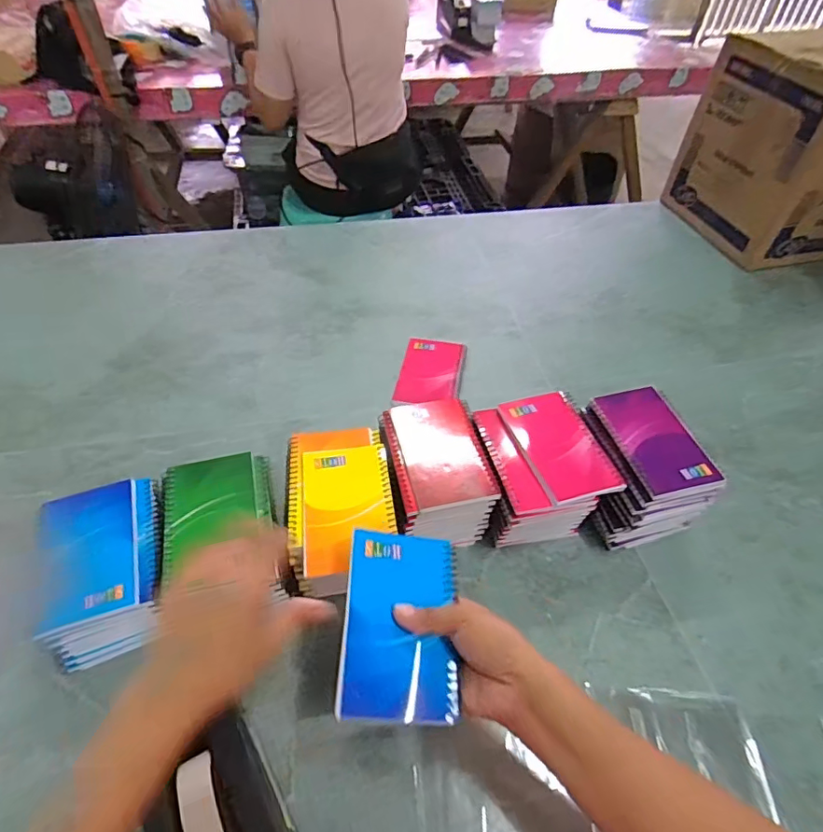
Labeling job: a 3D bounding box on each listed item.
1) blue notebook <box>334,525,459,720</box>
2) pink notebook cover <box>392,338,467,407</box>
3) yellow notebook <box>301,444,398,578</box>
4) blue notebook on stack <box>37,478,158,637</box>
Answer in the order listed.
[{"bbox_3d":[-0.008,0.151,0.387,0.083,0.012,0.129,8,61,-12],"label":"blue notebook"},{"bbox_3d":[0.028,-0.059,0.732,0.084,0.015,0.136,9,49,5],"label":"pink notebook cover"},{"bbox_3d":[-0.059,0.078,0.481,0.080,0.006,0.123,-5,49,-8],"label":"yellow notebook"},{"bbox_3d":[-0.270,0.115,0.459,0.094,0.013,0.129,-17,52,-17],"label":"blue notebook on stack"}]

